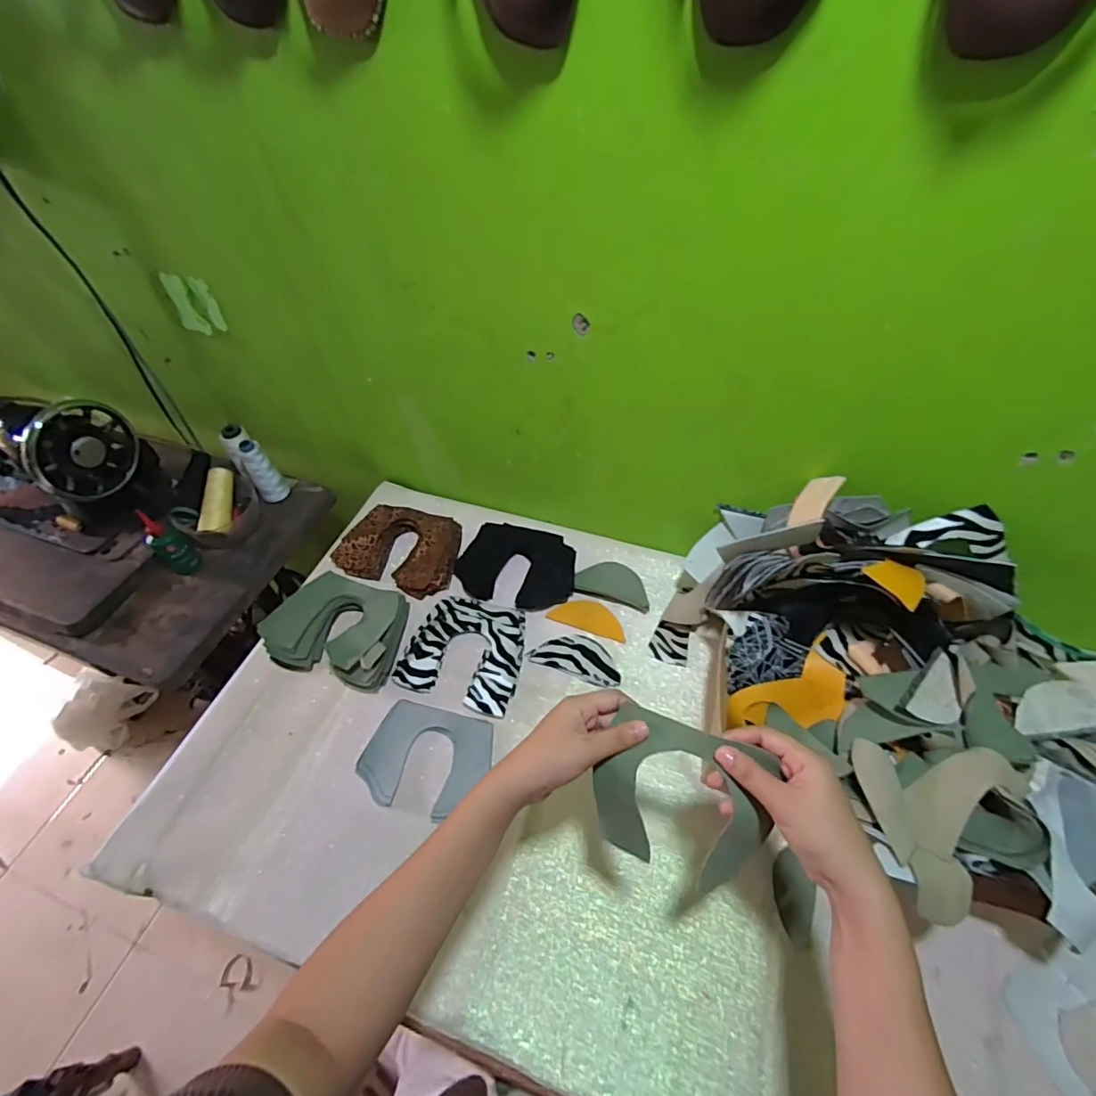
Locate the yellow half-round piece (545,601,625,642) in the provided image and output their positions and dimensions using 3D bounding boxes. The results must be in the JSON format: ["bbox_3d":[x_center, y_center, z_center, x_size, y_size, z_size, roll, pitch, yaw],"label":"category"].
[{"bbox_3d":[0.058,0.095,0.728,0.105,0.004,0.047,17,55,16],"label":"yellow half-round piece"}]

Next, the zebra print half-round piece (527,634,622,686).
[{"bbox_3d":[0.040,0.143,0.689,0.117,0.006,0.054,15,54,14],"label":"zebra print half-round piece"}]

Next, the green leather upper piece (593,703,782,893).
[{"bbox_3d":[0.105,0.192,0.404,0.129,0.037,0.107,18,84,22],"label":"green leather upper piece"}]

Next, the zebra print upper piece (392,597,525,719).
[{"bbox_3d":[-0.110,0.135,0.698,0.154,0.011,0.148,10,53,10],"label":"zebra print upper piece"}]

